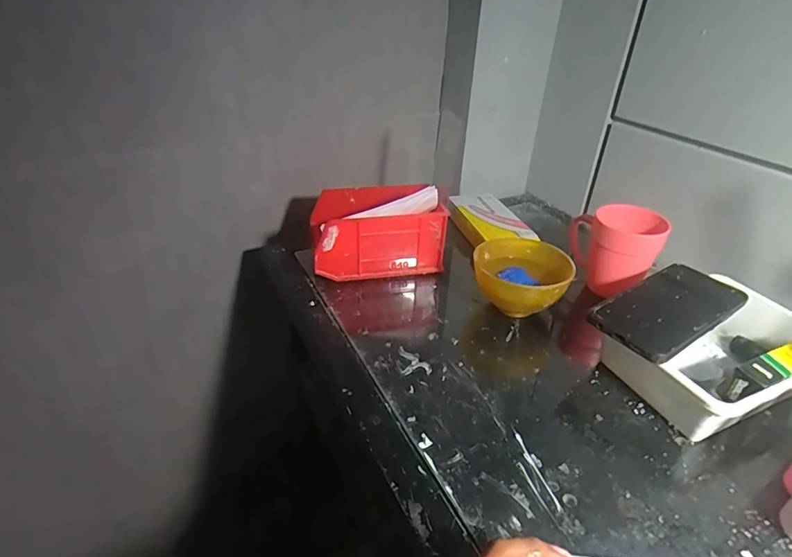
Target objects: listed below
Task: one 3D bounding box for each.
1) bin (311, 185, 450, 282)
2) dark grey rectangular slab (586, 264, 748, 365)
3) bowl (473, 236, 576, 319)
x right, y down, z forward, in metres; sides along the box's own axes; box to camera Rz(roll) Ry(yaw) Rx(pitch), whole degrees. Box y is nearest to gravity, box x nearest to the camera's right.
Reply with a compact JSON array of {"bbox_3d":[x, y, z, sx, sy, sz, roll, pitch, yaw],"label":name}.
[{"bbox_3d":[-0.024,-0.064,0.603,0.164,0.104,0.093,-5,35,-8],"label":"bin"},{"bbox_3d":[0.268,0.027,0.449,0.165,0.011,0.077,-21,40,-28],"label":"dark grey rectangular slab"},{"bbox_3d":[0.146,0.003,0.547,0.106,0.065,0.115,1,34,0],"label":"bowl"}]

